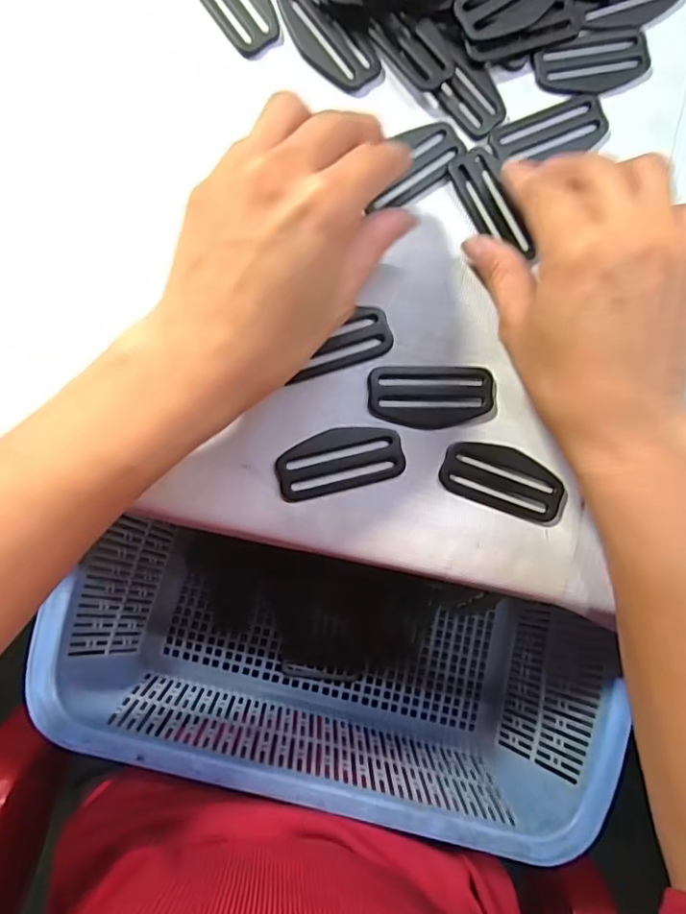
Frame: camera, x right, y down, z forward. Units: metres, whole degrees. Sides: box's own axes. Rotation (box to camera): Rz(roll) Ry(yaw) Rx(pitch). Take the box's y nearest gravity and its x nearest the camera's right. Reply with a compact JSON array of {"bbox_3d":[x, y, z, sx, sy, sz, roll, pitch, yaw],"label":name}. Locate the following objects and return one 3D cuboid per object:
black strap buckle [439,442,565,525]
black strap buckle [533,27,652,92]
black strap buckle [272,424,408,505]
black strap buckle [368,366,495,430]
[{"bbox_3d":[0.077,0.011,0.266,0.059,0.004,0.029,20,86,-4],"label":"black strap buckle"},{"bbox_3d":[0.126,-0.196,0.277,0.059,0.004,0.027,-17,89,-5],"label":"black strap buckle"},{"bbox_3d":[-0.002,0.001,0.262,0.059,0.004,0.028,-15,89,-5],"label":"black strap buckle"},{"bbox_3d":[0.042,-0.029,0.265,0.059,0.004,0.029,0,88,-5],"label":"black strap buckle"}]

